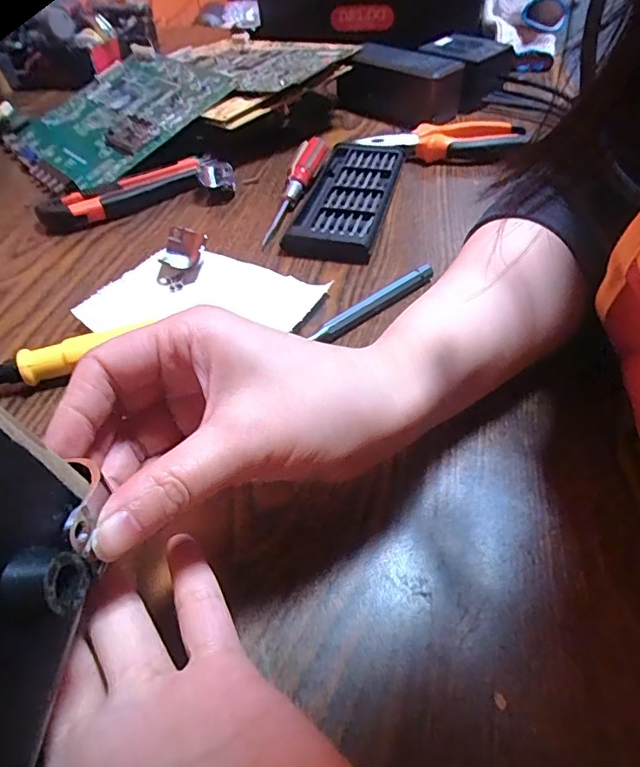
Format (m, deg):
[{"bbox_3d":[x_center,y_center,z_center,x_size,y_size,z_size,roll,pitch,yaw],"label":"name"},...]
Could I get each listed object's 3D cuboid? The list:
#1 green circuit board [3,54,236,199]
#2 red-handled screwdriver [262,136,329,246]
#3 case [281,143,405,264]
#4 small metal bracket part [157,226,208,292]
[{"bbox_3d":[-0.219,-0.278,0.521,0.214,0.015,0.204,-41,59,-8],"label":"green circuit board"},{"bbox_3d":[-0.020,-0.168,0.417,0.020,0.014,0.144,13,62,15],"label":"red-handled screwdriver"},{"bbox_3d":[0.024,-0.153,0.403,0.065,0.020,0.156,10,49,13],"label":"case"},{"bbox_3d":[-0.097,-0.088,0.347,0.030,0.022,0.048,-1,47,4],"label":"small metal bracket part"}]

